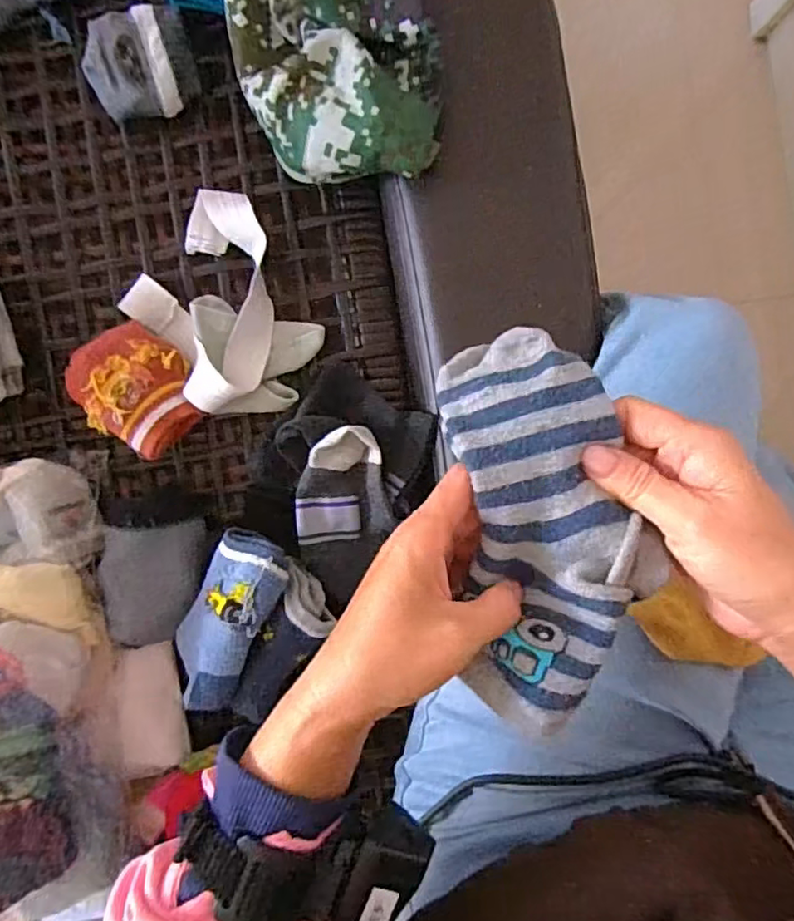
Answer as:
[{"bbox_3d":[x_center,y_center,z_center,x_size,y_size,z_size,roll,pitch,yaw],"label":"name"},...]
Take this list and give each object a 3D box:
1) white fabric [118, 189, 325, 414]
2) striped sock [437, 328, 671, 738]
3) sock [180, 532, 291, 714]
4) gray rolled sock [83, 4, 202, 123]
[{"bbox_3d":[-0.128,-0.114,0.477,0.119,0.053,0.161,-40,92,-2],"label":"white fabric"},{"bbox_3d":[0.068,0.027,0.281,0.075,0.036,0.173,-8,84,-2],"label":"striped sock"},{"bbox_3d":[-0.116,0.103,0.432,0.027,0.072,0.105,28,87,-41],"label":"sock"},{"bbox_3d":[-0.193,-0.299,0.479,0.078,0.041,0.073,0,90,-2],"label":"gray rolled sock"}]

